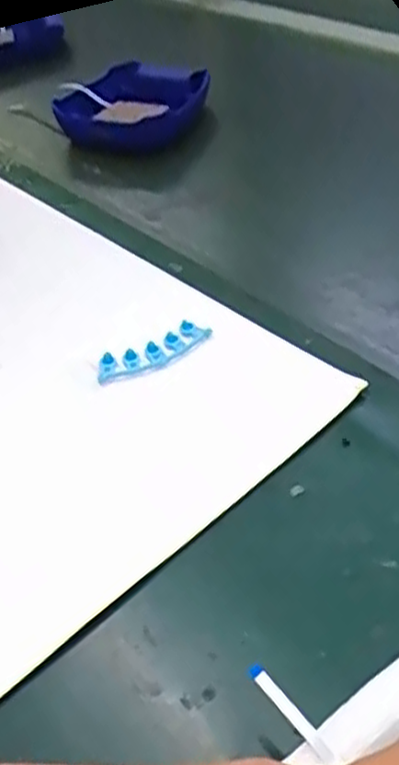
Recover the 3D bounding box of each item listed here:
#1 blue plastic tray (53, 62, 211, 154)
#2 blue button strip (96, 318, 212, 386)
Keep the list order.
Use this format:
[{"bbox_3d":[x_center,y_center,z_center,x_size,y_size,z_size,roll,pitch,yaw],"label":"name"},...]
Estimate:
[{"bbox_3d":[-0.087,-0.348,0.941,0.166,0.067,0.142,-32,47,-27],"label":"blue plastic tray"},{"bbox_3d":[-0.036,-0.024,0.586,0.094,0.019,0.023,-25,44,-20],"label":"blue button strip"}]

